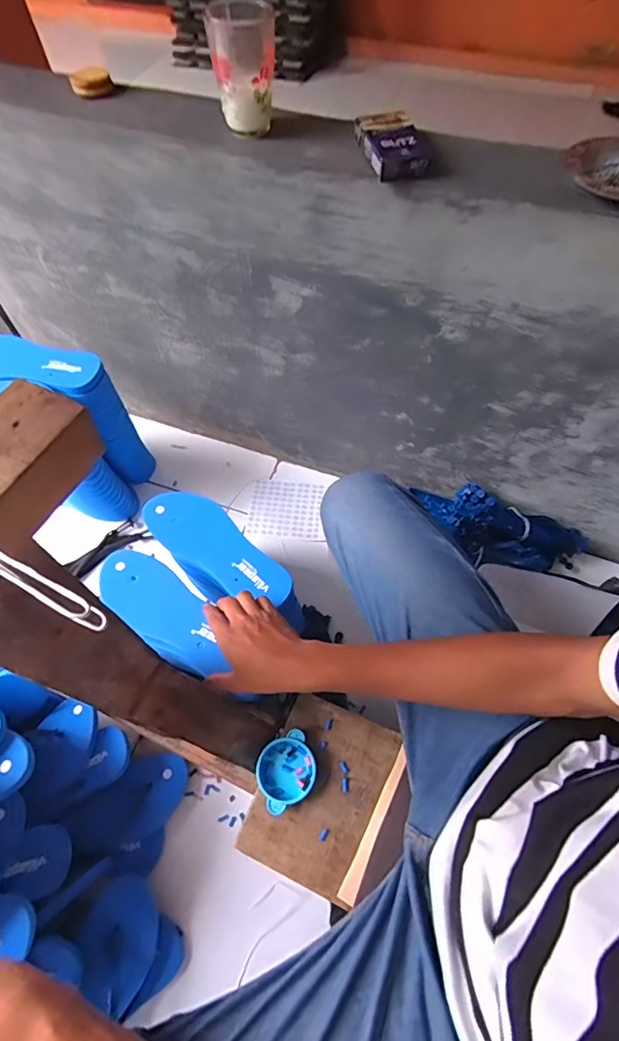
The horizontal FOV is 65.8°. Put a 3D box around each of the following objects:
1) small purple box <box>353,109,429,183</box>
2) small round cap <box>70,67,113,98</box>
[{"bbox_3d":[0.084,-0.390,0.494,0.051,0.023,0.100,-15,62,-6],"label":"small purple box"},{"bbox_3d":[-0.267,-0.537,0.586,0.047,0.016,0.047,-23,63,-9],"label":"small round cap"}]

